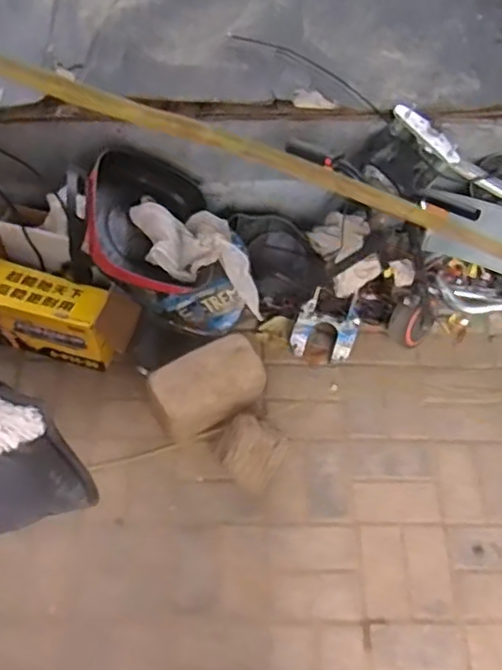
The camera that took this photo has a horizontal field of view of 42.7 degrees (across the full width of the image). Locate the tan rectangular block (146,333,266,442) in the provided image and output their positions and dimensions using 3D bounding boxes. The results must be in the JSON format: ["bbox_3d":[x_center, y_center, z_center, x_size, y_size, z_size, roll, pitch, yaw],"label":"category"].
[{"bbox_3d":[-0.099,0.124,1.423,0.245,0.162,0.150,-25,64,-16],"label":"tan rectangular block"}]

